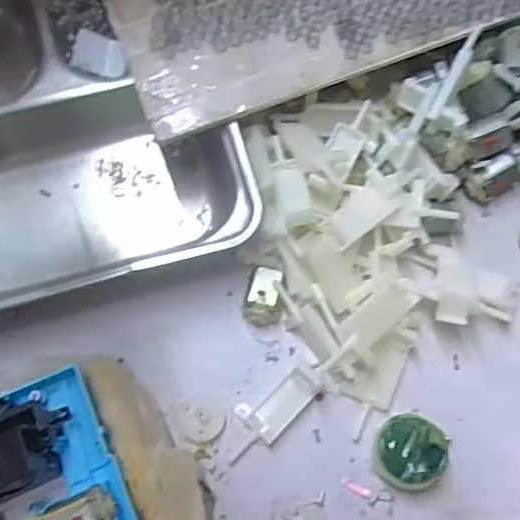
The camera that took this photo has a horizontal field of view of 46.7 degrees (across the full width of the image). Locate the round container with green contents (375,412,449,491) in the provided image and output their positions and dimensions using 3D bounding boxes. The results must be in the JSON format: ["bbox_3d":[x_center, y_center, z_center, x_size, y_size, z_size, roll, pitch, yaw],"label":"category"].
[{"bbox_3d":[0.071,0.091,0.286,0.035,0.017,0.033,0,71,1],"label":"round container with green contents"}]

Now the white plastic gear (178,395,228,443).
[{"bbox_3d":[-0.029,0.078,0.297,0.023,0.004,0.023,2,54,-5],"label":"white plastic gear"}]

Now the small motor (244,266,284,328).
[{"bbox_3d":[0.003,0.019,0.311,0.019,0.020,0.028,9,71,4],"label":"small motor"}]

